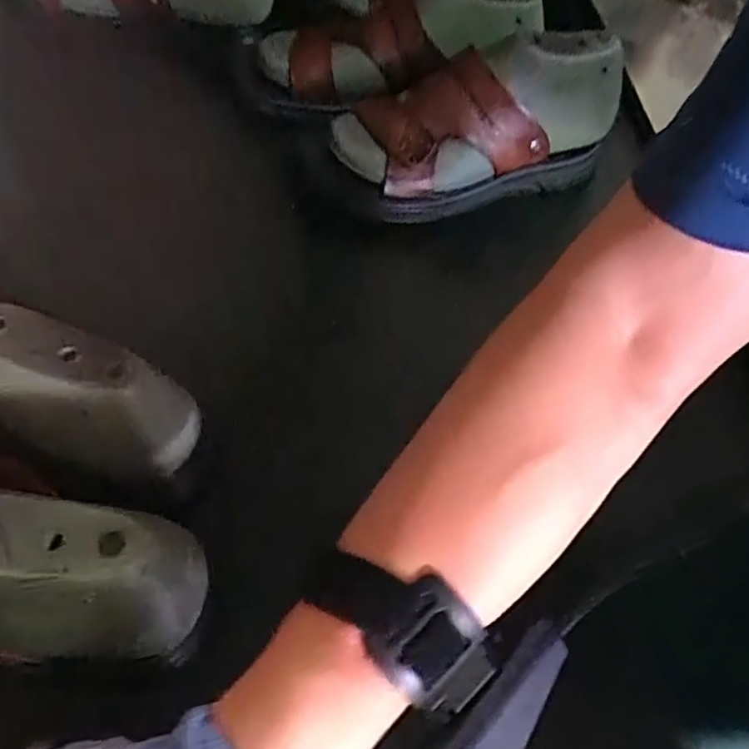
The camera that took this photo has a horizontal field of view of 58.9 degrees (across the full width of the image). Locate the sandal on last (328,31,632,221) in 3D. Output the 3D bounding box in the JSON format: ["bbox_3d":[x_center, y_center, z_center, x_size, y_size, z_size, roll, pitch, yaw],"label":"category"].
[{"bbox_3d":[0.094,-0.220,0.586,0.253,0.115,0.088,-11,56,-11],"label":"sandal on last"}]

